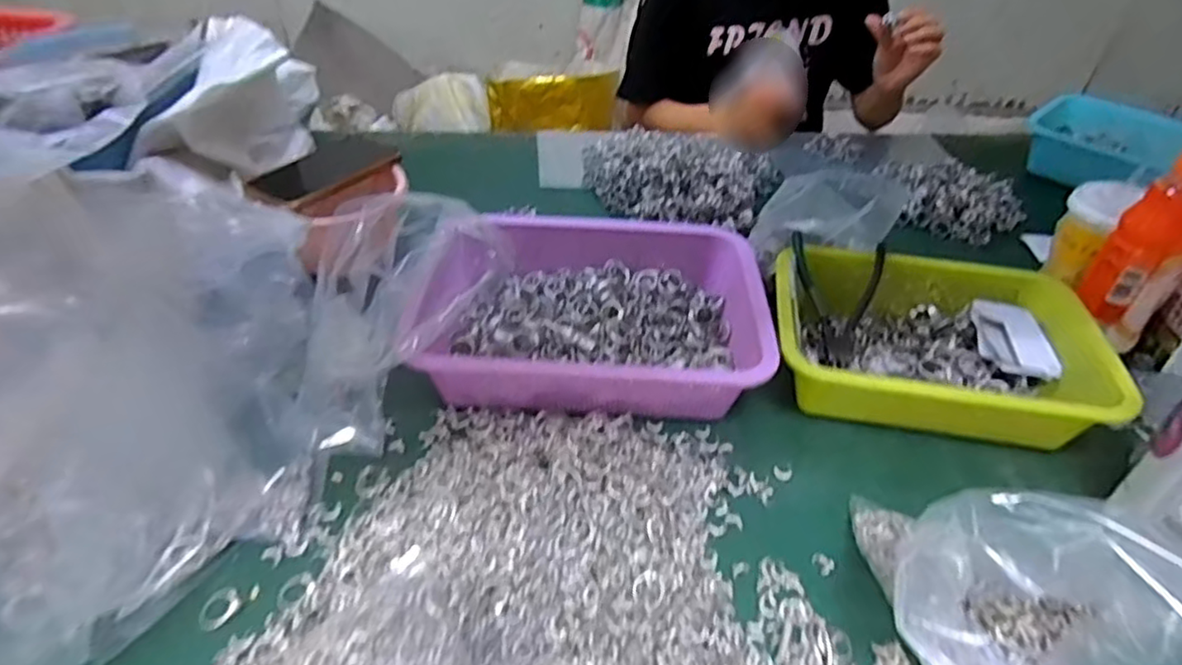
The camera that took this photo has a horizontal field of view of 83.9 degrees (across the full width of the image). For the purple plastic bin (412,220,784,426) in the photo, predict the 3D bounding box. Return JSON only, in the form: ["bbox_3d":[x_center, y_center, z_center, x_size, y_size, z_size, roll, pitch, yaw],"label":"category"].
[{"bbox_3d":[0.008,-0.019,0.600,0.274,0.075,0.212,3,40,-1],"label":"purple plastic bin"}]

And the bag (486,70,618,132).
[{"bbox_3d":[-0.083,-0.519,1.491,0.288,0.119,0.053,-11,18,-16],"label":"bag"}]

